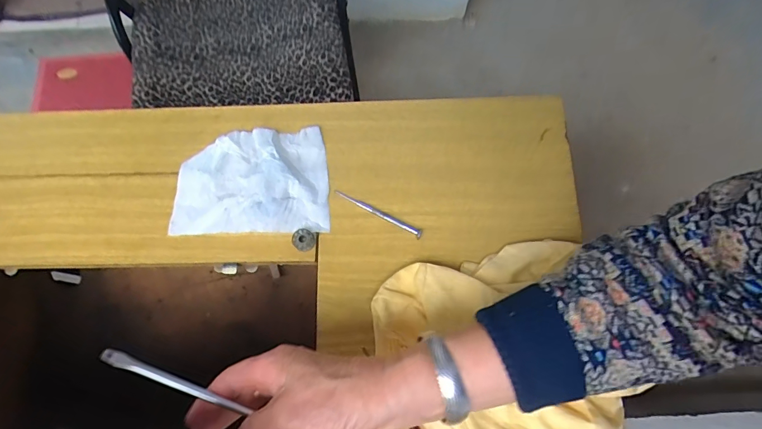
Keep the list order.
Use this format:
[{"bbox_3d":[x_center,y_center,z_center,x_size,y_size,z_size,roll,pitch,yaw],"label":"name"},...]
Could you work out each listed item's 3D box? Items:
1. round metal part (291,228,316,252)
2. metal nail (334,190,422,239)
[{"bbox_3d":[-0.076,0.025,0.412,0.021,0.010,0.021,0,74,1],"label":"round metal part"},{"bbox_3d":[-0.003,-0.002,0.415,0.095,0.007,0.008,28,77,9],"label":"metal nail"}]

